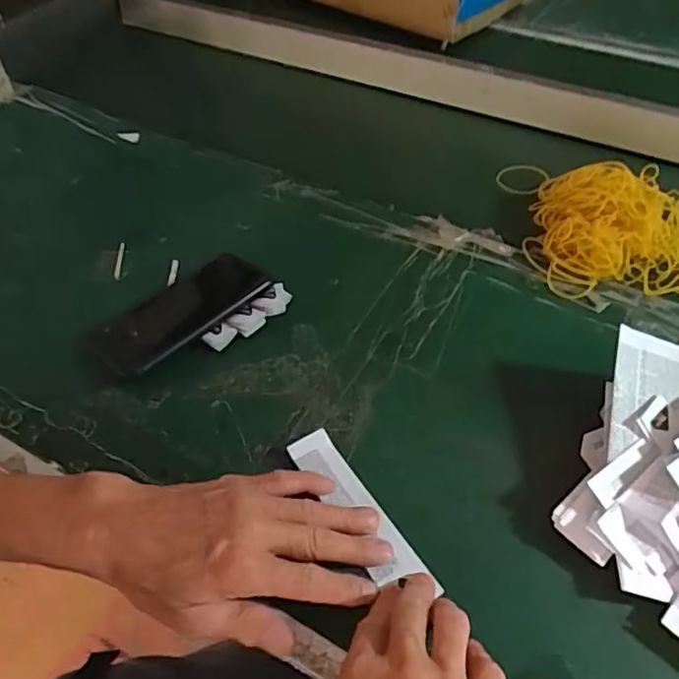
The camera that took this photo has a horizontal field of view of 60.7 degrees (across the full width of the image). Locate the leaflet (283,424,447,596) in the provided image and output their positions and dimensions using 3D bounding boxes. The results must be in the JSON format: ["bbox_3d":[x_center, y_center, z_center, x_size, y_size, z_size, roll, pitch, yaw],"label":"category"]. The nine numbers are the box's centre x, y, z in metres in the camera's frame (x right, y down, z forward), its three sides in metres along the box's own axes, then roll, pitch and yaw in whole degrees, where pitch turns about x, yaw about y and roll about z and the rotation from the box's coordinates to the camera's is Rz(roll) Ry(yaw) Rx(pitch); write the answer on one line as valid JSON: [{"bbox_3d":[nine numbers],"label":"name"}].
[{"bbox_3d":[0.012,0.119,0.405,0.035,0.010,0.132,-31,63,-23],"label":"leaflet"}]

